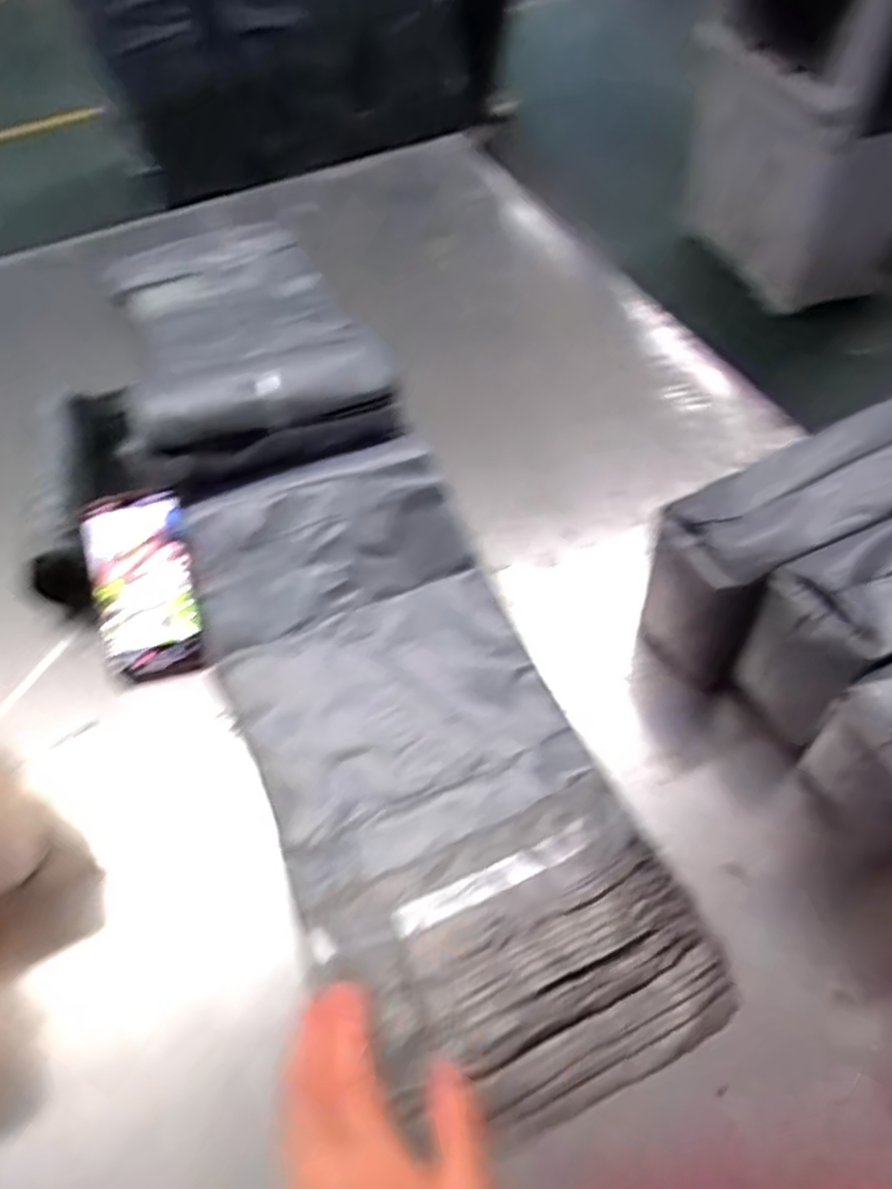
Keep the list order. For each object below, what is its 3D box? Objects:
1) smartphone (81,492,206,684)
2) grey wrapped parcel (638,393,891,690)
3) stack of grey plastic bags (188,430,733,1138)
[{"bbox_3d":[-0.268,-0.012,0.659,0.086,0.016,0.170,-14,83,-8],"label":"smartphone"},{"bbox_3d":[0.323,-0.067,0.623,0.346,0.146,0.114,-27,56,-14],"label":"grey wrapped parcel"},{"bbox_3d":[-0.032,0.093,0.566,0.234,0.065,0.527,-21,55,-10],"label":"stack of grey plastic bags"}]

